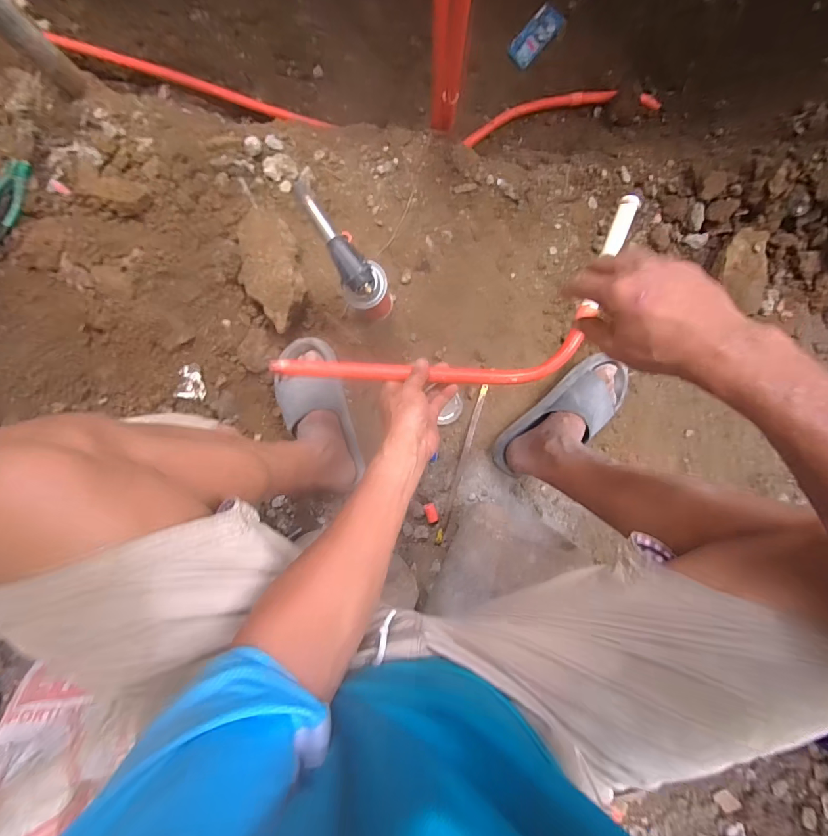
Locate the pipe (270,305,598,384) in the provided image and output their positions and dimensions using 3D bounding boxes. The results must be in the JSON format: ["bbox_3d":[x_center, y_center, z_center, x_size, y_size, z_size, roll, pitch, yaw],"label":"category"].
[{"bbox_3d":[0.018,-0.088,0.534,0.392,0.034,0.090,-1,95,2],"label":"pipe"}]

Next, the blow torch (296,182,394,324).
[{"bbox_3d":[-0.086,-0.225,0.608,0.063,0.244,0.149,-25,95,2],"label":"blow torch"}]

